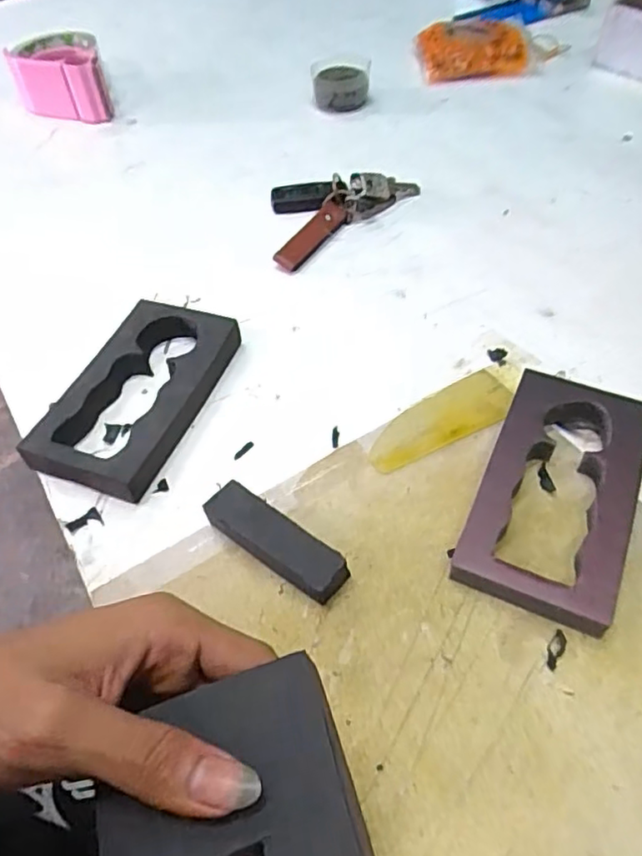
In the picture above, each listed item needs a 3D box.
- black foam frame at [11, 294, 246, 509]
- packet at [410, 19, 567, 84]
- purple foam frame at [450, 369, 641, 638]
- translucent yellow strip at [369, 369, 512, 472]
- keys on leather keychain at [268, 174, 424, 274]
[{"bbox_3d":[-0.118,-0.024,0.401,0.083,0.023,0.143,17,56,16],"label":"black foam frame"},{"bbox_3d":[0.181,-0.396,0.642,0.154,0.038,0.087,-10,53,-4],"label":"packet"},{"bbox_3d":[0.131,0.034,0.337,0.077,0.026,0.140,19,56,17],"label":"purple foam frame"},{"bbox_3d":[0.074,-0.004,0.385,0.101,0.005,0.040,-24,55,-14],"label":"translucent yellow strip"},{"bbox_3d":[0.003,-0.193,0.525,0.149,0.024,0.077,-38,60,-23],"label":"keys on leather keychain"}]

